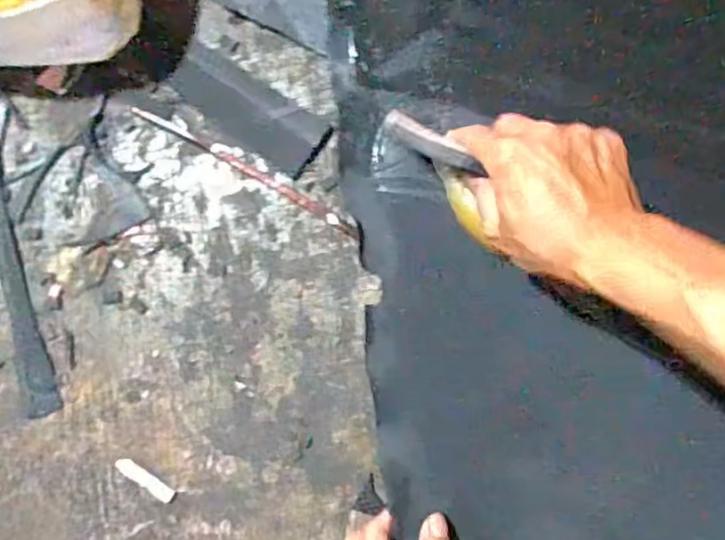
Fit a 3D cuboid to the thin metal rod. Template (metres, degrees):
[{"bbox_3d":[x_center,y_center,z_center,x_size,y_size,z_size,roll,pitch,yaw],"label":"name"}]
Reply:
[{"bbox_3d":[-0.090,-0.078,0.489,0.207,0.006,0.006,30,90,6],"label":"thin metal rod"}]

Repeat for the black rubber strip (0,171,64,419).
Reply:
[{"bbox_3d":[-0.284,-0.015,0.501,0.029,0.010,0.264,-14,86,5],"label":"black rubber strip"}]

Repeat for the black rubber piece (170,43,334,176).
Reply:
[{"bbox_3d":[-0.090,-0.124,0.488,0.122,0.006,0.051,33,90,6],"label":"black rubber piece"}]

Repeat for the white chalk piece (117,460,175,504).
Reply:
[{"bbox_3d":[-0.168,0.162,0.484,0.051,0.005,0.011,32,90,6],"label":"white chalk piece"}]

